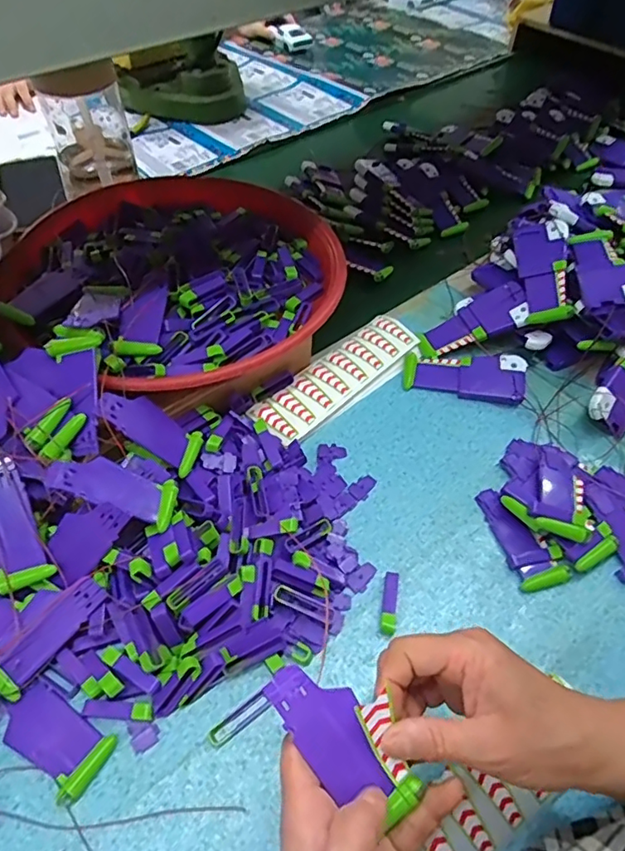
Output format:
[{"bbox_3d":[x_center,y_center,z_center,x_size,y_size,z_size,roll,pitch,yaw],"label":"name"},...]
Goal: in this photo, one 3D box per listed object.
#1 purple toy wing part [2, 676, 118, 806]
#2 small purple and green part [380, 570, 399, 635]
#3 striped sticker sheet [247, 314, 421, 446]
[{"bbox_3d":[-0.168,0.203,0.357,0.073,0.009,0.041,26,56,18],"label":"purple toy wing part"},{"bbox_3d":[0.059,0.133,0.417,0.012,0.013,0.048,9,53,6],"label":"small purple and green part"},{"bbox_3d":[0.029,-0.048,0.545,0.060,0.012,0.194,40,62,21],"label":"striped sticker sheet"}]

